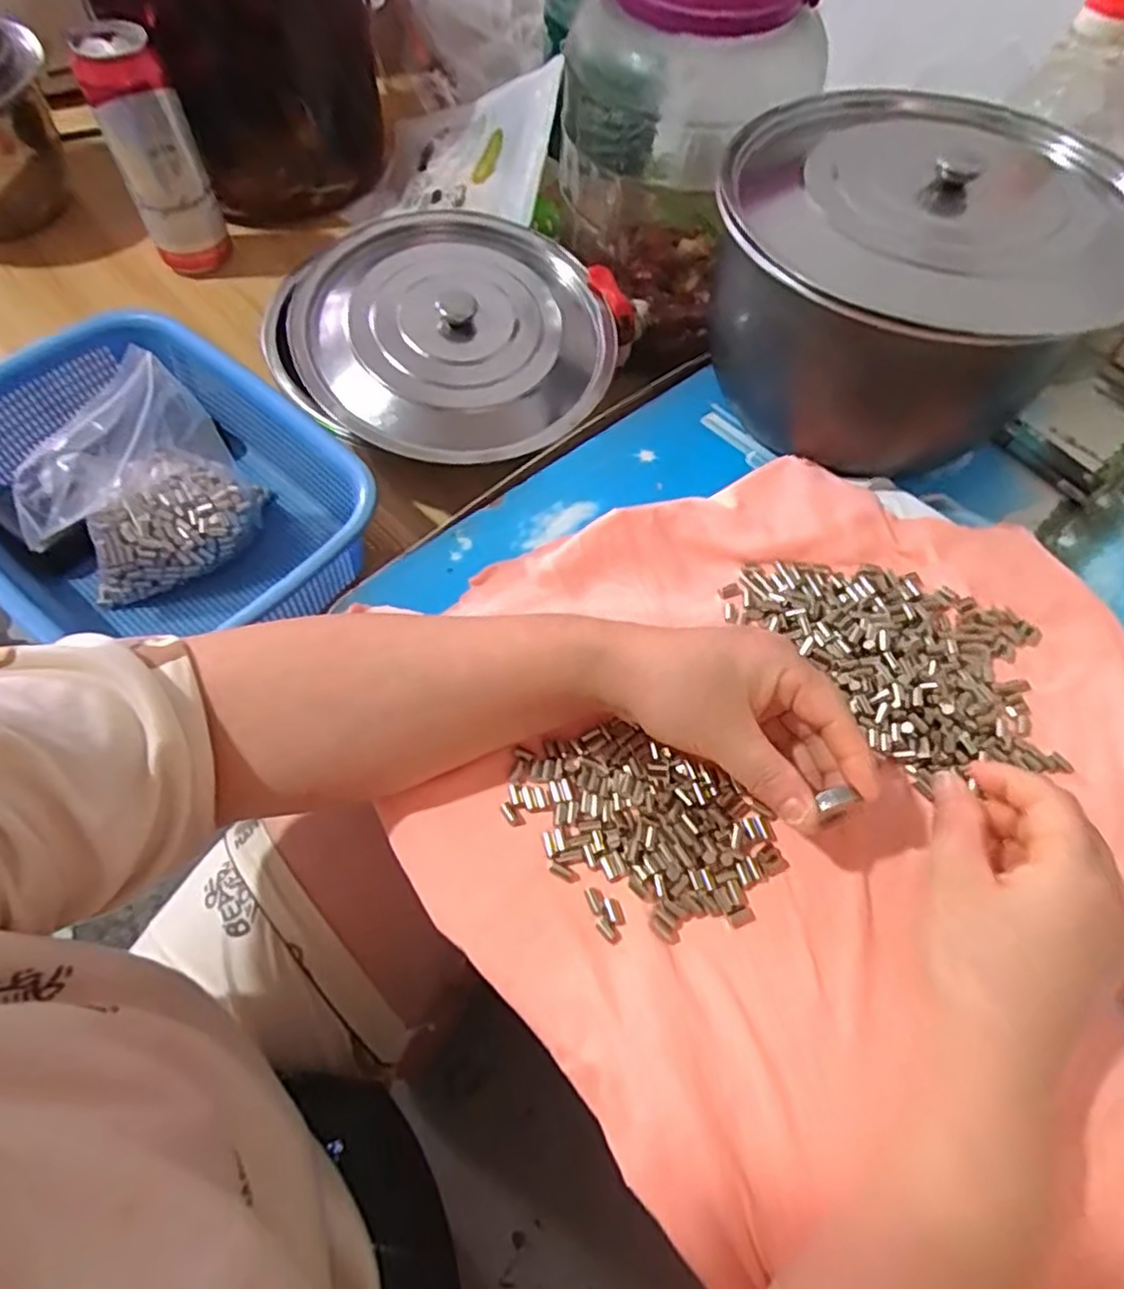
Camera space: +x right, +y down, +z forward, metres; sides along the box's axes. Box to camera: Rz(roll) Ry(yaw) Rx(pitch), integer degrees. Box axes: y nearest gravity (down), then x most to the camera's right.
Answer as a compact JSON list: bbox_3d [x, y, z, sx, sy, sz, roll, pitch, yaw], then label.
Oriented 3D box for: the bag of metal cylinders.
[{"bbox_3d":[-0.261,-0.097,0.428,0.119,0.131,0.066,-18,64,-13],"label":"bag of metal cylinders"}]

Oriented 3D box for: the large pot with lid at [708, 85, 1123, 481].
[{"bbox_3d":[0.199,-0.227,0.432,0.210,0.150,0.198,2,61,-3],"label":"large pot with lid"}]

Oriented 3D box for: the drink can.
[{"bbox_3d":[-0.329,-0.395,0.572,0.063,0.158,0.050,-20,64,-14],"label":"drink can"}]

